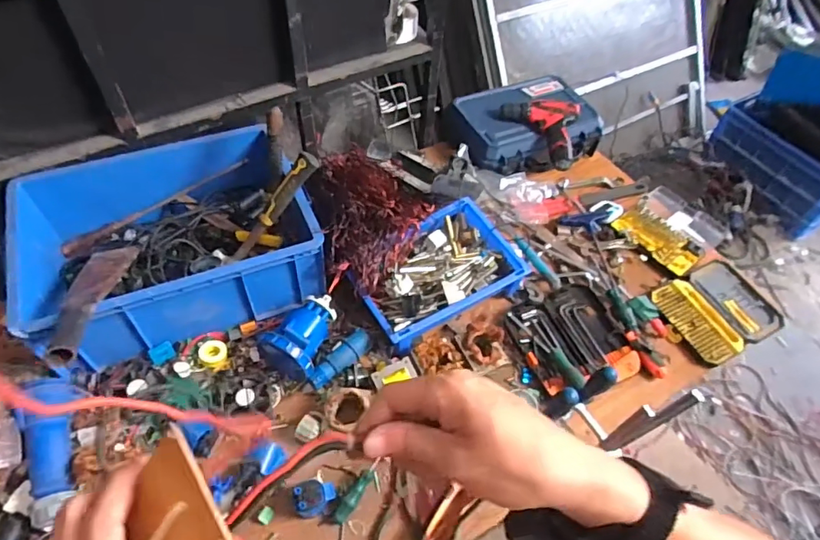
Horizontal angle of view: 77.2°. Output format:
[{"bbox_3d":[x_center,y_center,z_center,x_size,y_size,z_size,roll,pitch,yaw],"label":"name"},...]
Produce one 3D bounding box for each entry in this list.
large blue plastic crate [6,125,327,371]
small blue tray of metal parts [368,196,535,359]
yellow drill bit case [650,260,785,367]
[{"bbox_3d":[-0.455,-0.073,0.982,0.468,0.163,0.409,-20,56,-19],"label":"large blue plastic crate"},{"bbox_3d":[0.052,0.000,1.004,0.323,0.065,0.207,-27,59,-23],"label":"small blue tray of metal parts"},{"bbox_3d":[0.634,0.078,1.059,0.247,0.035,0.190,-18,56,-17],"label":"yellow drill bit case"}]

